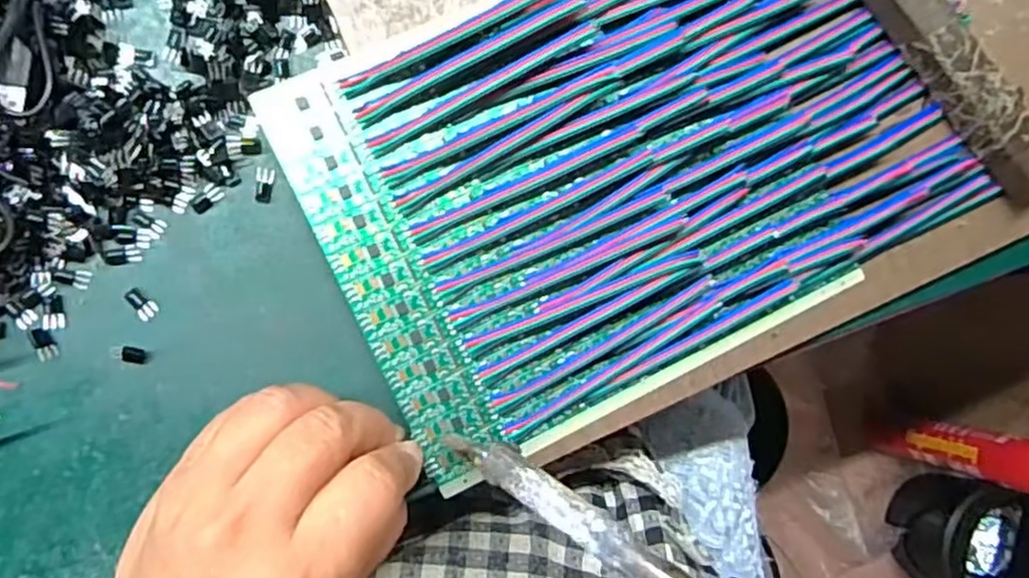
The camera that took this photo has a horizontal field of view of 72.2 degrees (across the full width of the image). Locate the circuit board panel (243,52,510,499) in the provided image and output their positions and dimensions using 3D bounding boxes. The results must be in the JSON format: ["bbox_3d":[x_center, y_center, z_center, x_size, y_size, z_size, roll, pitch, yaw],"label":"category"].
[{"bbox_3d":[-0.049,-0.003,0.264,0.030,0.004,0.162,-25,92,-7],"label":"circuit board panel"}]

